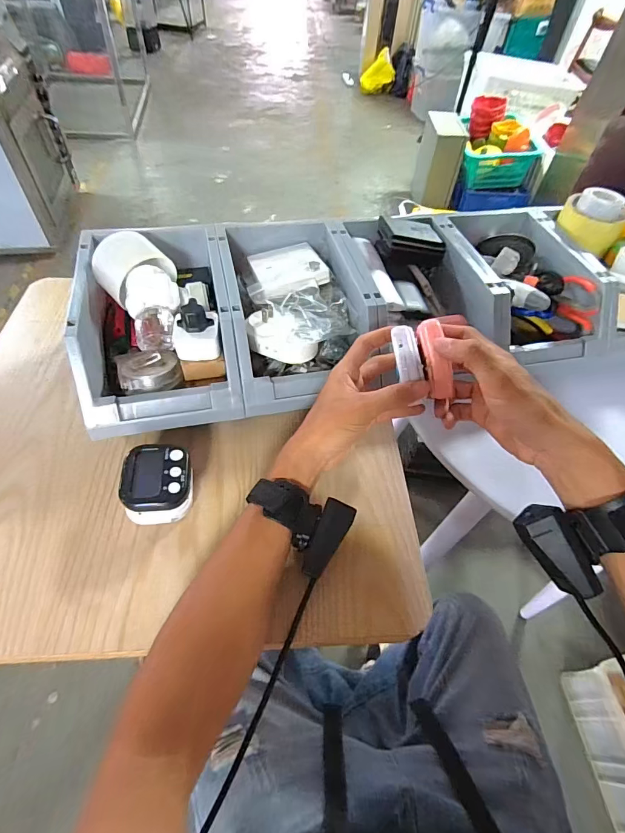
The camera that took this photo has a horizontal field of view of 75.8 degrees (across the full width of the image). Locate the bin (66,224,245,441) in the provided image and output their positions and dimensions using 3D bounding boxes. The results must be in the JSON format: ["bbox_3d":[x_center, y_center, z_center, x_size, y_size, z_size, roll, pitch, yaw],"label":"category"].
[{"bbox_3d":[-0.175,-0.104,0.465,0.156,0.124,0.244,-9,55,-11],"label":"bin"}]

